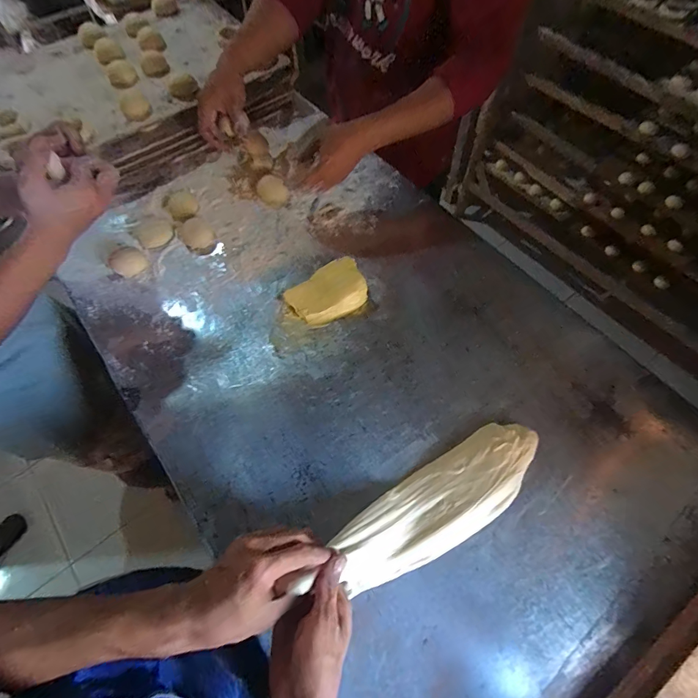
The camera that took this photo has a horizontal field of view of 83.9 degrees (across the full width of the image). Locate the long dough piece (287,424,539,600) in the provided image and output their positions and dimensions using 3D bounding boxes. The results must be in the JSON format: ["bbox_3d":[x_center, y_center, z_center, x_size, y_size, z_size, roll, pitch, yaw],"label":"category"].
[{"bbox_3d":[0.101,0.192,0.460,0.332,0.075,0.095,-25,62,-21],"label":"long dough piece"}]

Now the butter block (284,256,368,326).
[{"bbox_3d":[-0.035,-0.088,0.609,0.122,0.043,0.090,-25,62,-12],"label":"butter block"}]

